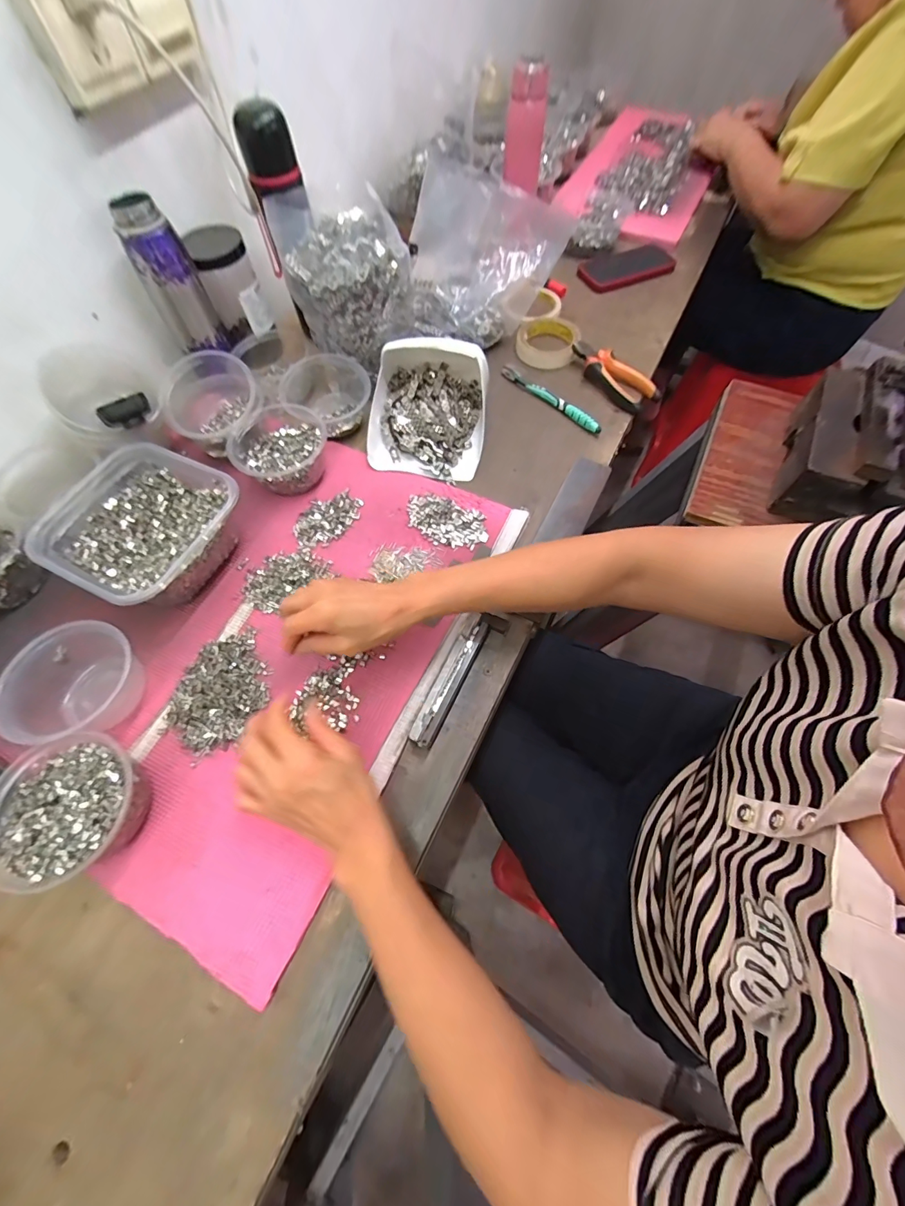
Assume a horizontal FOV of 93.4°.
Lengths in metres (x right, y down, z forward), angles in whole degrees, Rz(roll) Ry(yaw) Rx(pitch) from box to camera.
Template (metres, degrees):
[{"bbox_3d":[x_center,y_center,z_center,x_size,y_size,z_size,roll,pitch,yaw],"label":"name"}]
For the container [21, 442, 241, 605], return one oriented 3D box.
[{"bbox_3d":[-0.347,-0.084,0.479,0.178,0.064,0.171,23,66,13],"label":"container"}]

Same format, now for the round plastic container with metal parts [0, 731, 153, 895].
[{"bbox_3d":[-0.326,0.176,0.363,0.117,0.054,0.109,-1,63,2],"label":"round plastic container with metal parts"}]

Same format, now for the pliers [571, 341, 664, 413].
[{"bbox_3d":[0.232,-0.333,0.629,0.051,0.031,0.145,-37,68,-15],"label":"pliers"}]

